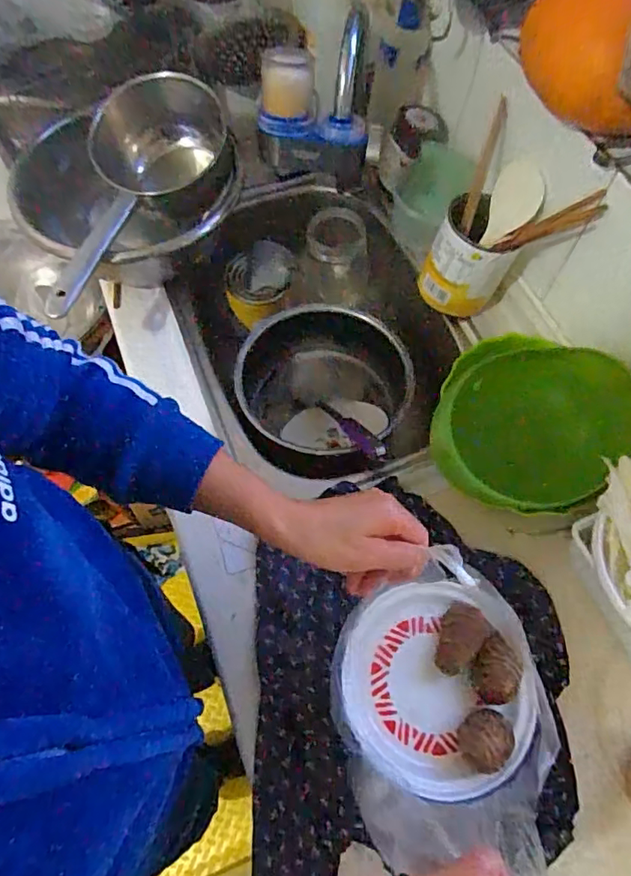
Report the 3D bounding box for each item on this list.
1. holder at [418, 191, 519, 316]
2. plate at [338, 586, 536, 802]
[{"bbox_3d":[0.198,-0.234,0.672,0.097,0.130,0.103,22,67,11],"label":"holder"},{"bbox_3d":[0.098,0.203,0.440,0.147,0.028,0.155,0,64,0],"label":"plate"}]

